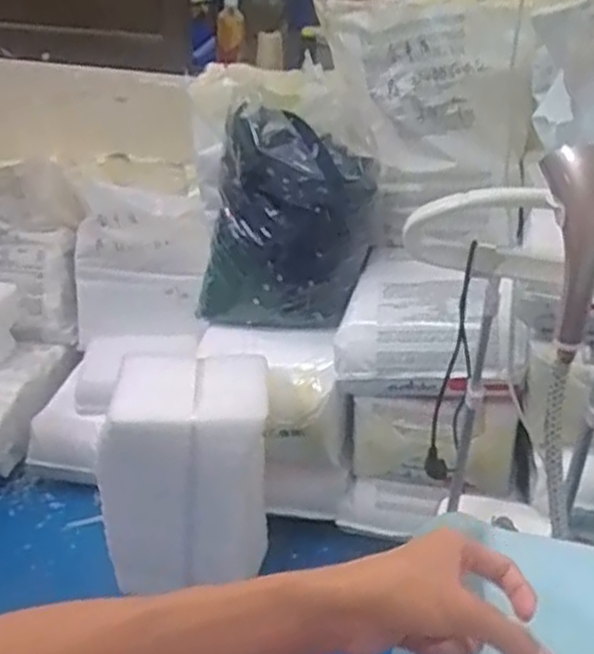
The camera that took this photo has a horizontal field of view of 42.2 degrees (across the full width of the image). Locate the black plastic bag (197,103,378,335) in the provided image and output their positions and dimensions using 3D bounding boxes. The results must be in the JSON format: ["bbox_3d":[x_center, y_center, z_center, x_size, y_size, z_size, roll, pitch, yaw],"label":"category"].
[{"bbox_3d":[-0.012,-0.214,1.577,0.330,0.381,0.213,6,30,6],"label":"black plastic bag"}]

